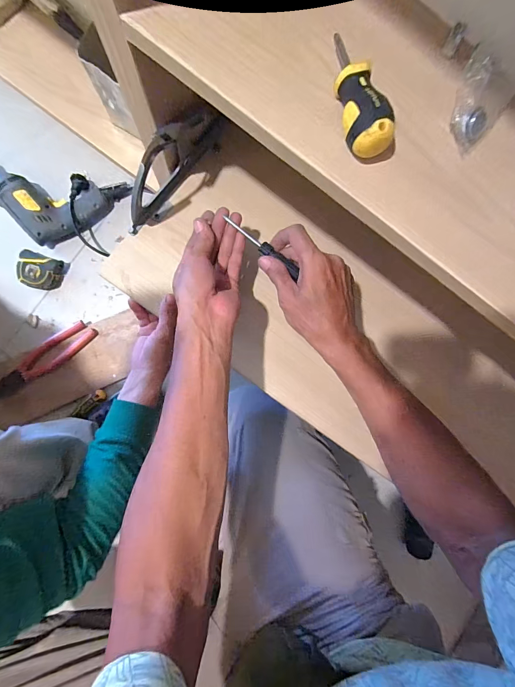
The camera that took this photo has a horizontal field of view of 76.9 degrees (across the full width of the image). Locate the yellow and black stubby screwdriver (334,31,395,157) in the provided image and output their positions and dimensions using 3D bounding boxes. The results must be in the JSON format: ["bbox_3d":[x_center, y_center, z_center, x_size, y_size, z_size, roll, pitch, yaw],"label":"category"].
[{"bbox_3d":[0.075,-0.189,0.245,0.029,0.034,0.096,-11,91,-5],"label":"yellow and black stubby screwdriver"}]

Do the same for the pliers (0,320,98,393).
[{"bbox_3d":[-0.432,0.035,0.662,0.229,0.026,0.055,-38,93,-4],"label":"pliers"}]

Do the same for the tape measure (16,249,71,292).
[{"bbox_3d":[-0.442,-0.146,0.665,0.076,0.045,0.069,16,88,-5],"label":"tape measure"}]

